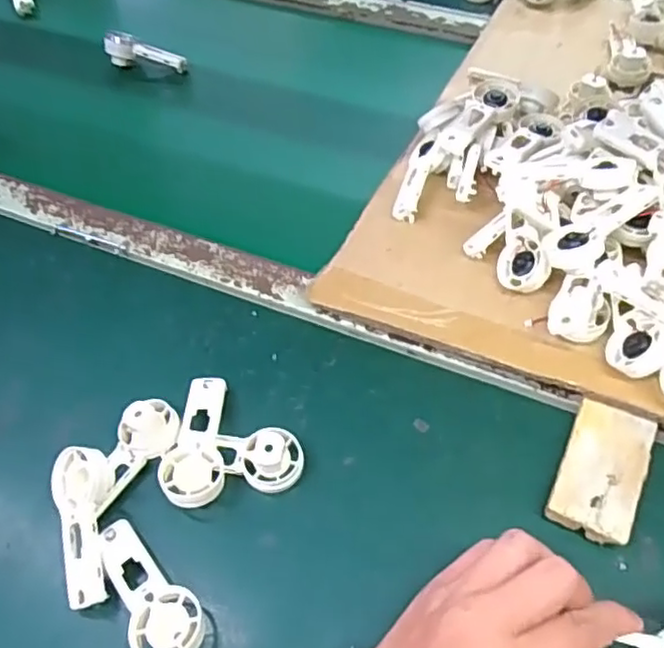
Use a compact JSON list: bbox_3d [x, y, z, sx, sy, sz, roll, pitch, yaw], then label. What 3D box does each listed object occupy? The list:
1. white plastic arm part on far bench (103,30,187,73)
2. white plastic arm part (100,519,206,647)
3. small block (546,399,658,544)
[{"bbox_3d":[-0.211,-0.308,0.746,0.089,0.040,0.025,9,53,9],"label":"white plastic arm part on far bench"},{"bbox_3d":[-0.107,0.157,0.384,0.038,0.027,0.093,-34,59,-22],"label":"white plastic arm part"},{"bbox_3d":[0.173,0.093,0.418,0.048,0.016,0.090,22,56,18],"label":"small block"}]

